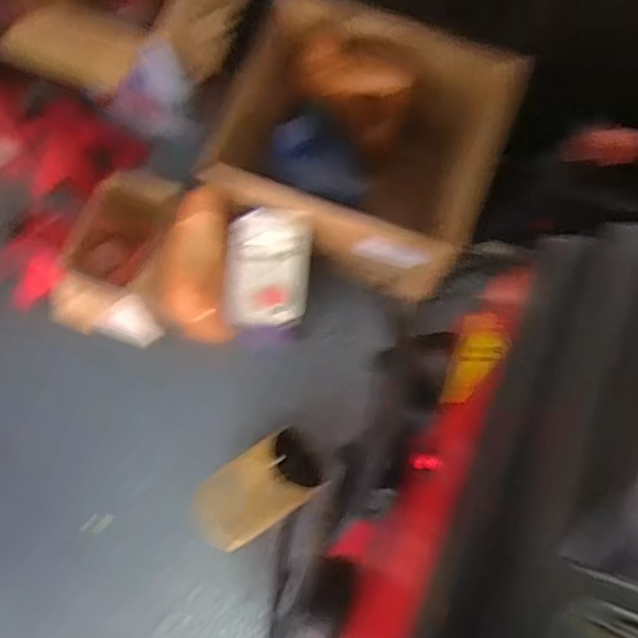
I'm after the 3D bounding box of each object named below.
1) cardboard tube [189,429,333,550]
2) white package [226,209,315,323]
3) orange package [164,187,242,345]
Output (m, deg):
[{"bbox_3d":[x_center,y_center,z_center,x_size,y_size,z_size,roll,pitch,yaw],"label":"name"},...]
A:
[{"bbox_3d":[-0.100,0.253,0.919,0.211,0.090,0.127,-29,92,-29],"label":"cardboard tube"},{"bbox_3d":[-0.079,-0.085,0.952,0.119,0.040,0.190,4,86,3],"label":"white package"},{"bbox_3d":[-0.188,-0.082,0.959,0.111,0.058,0.245,6,107,2],"label":"orange package"}]

